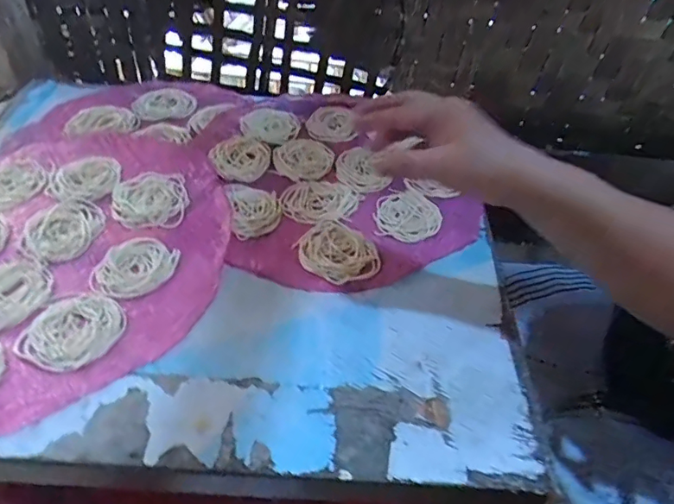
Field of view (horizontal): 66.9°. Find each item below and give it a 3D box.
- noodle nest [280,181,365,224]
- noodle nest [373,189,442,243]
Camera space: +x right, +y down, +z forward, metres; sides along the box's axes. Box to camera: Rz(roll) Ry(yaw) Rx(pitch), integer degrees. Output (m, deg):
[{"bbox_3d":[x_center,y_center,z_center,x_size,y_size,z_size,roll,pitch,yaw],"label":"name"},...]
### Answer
[{"bbox_3d":[-0.017,-0.057,0.557,0.086,0.009,0.063,-2,45,-7],"label":"noodle nest"},{"bbox_3d":[0.075,-0.039,0.541,0.066,0.008,0.072,0,45,-6],"label":"noodle nest"}]

